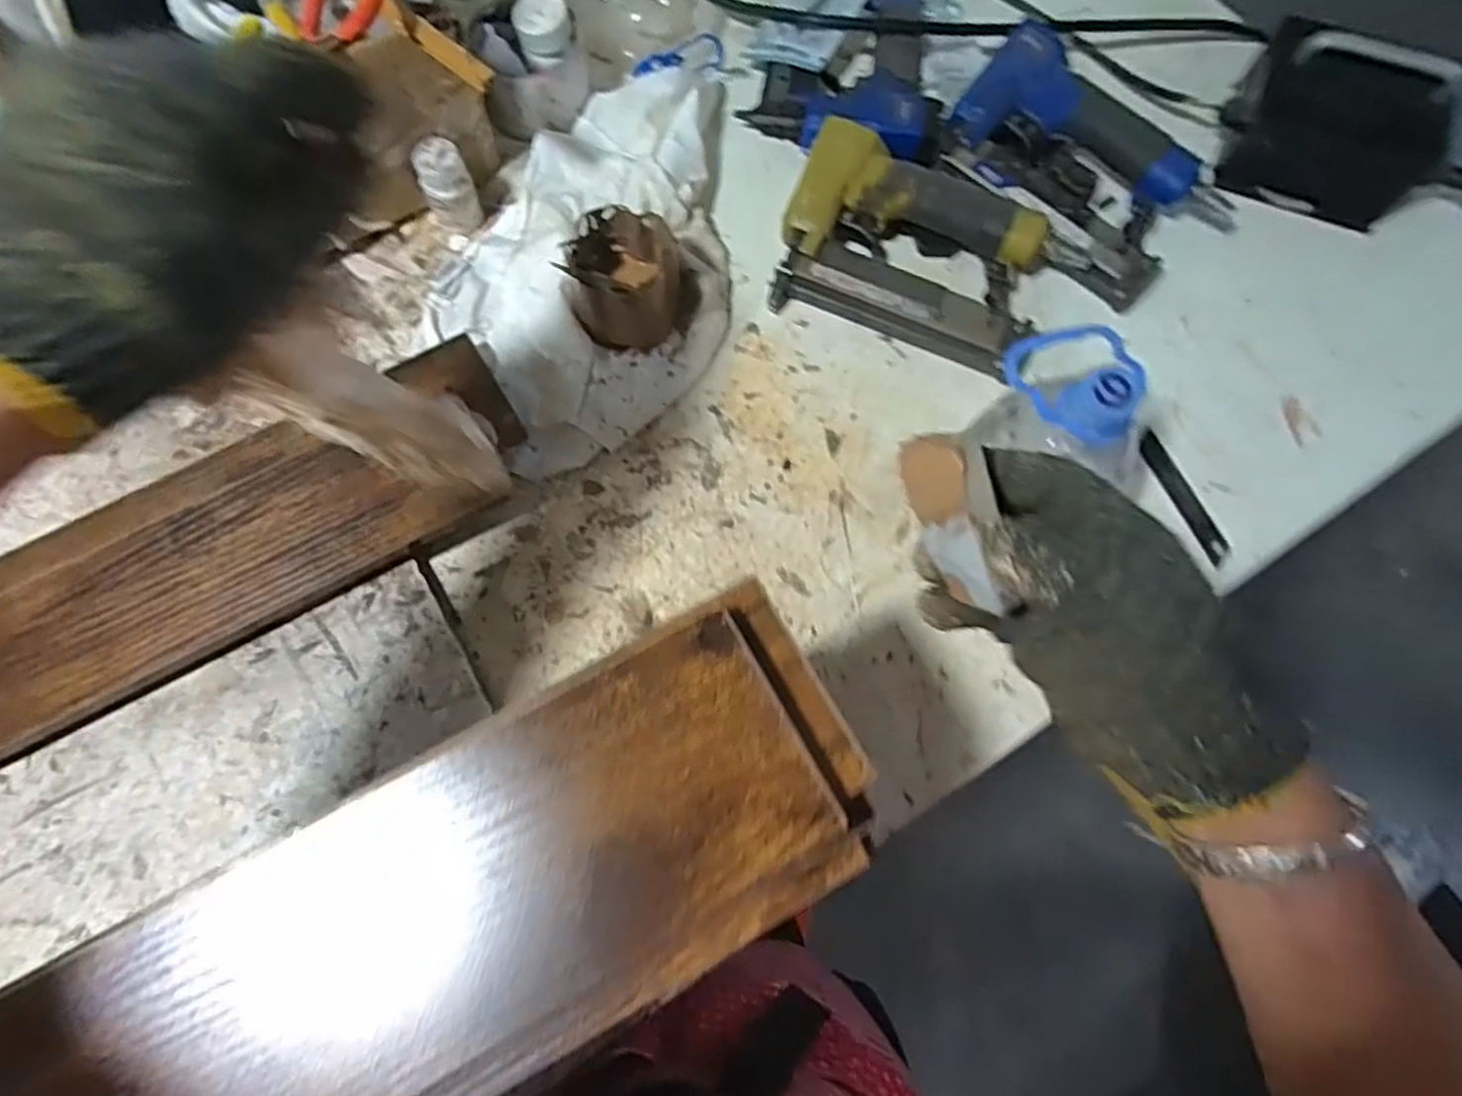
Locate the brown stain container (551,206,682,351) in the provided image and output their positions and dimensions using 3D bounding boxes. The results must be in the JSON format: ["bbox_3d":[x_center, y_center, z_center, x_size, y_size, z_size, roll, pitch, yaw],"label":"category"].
[{"bbox_3d":[-0.071,-0.179,0.498,0.068,0.062,0.071,16,72,3],"label":"brown stain container"}]

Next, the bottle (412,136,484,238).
[{"bbox_3d":[-0.198,-0.252,0.525,0.031,0.058,0.033,1,71,-2],"label":"bottle"}]

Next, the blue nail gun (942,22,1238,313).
[{"bbox_3d":[0.253,-0.278,0.544,0.151,0.057,0.198,-41,77,-14],"label":"blue nail gun"}]

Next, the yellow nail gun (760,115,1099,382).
[{"bbox_3d":[0.129,-0.201,0.524,0.191,0.054,0.121,22,72,5],"label":"yellow nail gun"}]

